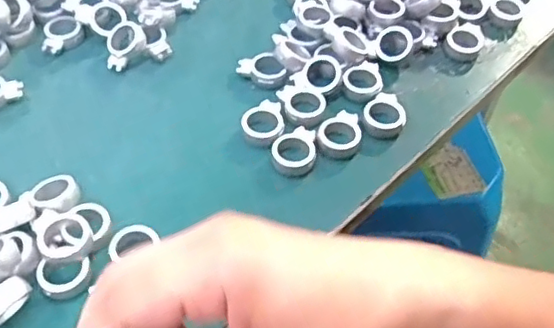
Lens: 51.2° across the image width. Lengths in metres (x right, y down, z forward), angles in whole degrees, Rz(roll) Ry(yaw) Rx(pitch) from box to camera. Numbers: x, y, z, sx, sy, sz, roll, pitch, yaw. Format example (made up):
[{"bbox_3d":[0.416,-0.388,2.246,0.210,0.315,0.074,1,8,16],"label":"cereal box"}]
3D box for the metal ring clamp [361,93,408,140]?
[{"bbox_3d":[0.069,-0.031,0.367,0.026,0.010,0.031,23,55,15],"label":"metal ring clamp"}]

